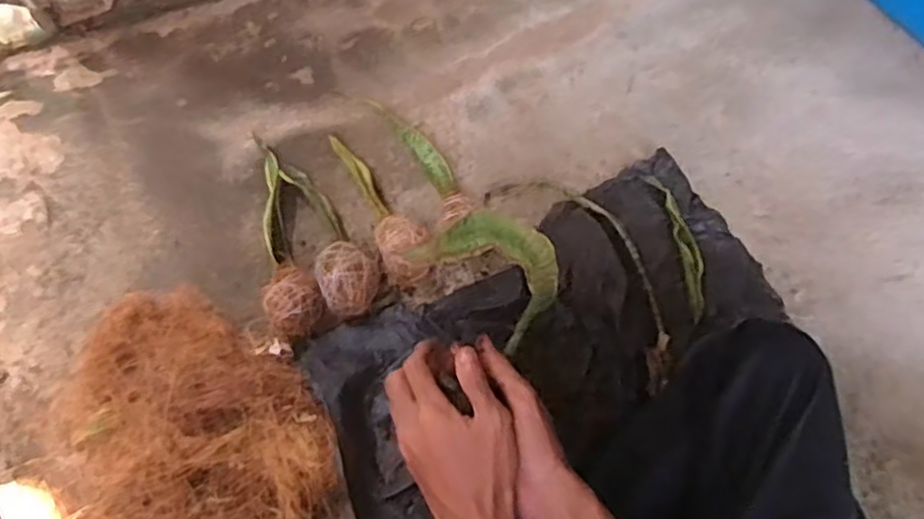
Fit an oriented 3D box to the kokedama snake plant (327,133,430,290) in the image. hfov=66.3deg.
[{"bbox_3d":[-0.104,-0.082,0.916,0.065,0.060,0.268,-21,60,-9],"label":"kokedama snake plant"}]

